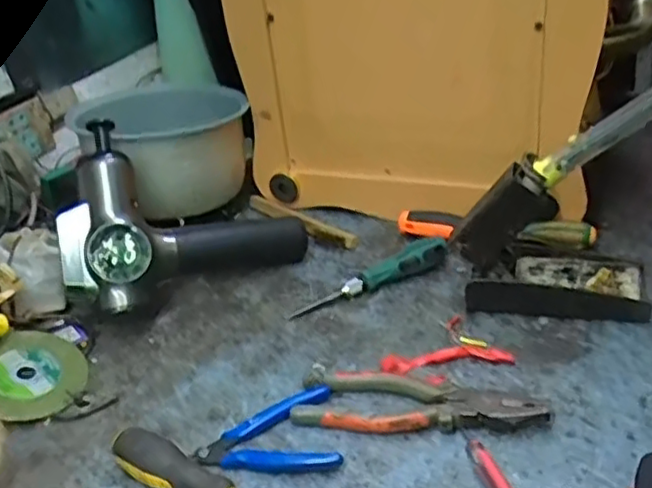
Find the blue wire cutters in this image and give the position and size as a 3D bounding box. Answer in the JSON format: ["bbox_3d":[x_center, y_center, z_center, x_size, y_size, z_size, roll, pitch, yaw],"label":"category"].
[{"bbox_3d":[-0.046,0.151,0.520,0.108,0.013,0.080,-9,32,-4],"label":"blue wire cutters"}]

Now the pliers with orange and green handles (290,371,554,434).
[{"bbox_3d":[0.072,0.128,0.528,0.192,0.021,0.055,0,32,12],"label":"pliers with orange and green handles"}]

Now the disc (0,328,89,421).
[{"bbox_3d":[-0.270,0.114,0.602,0.099,0.009,0.100,14,34,-10],"label":"disc"}]

